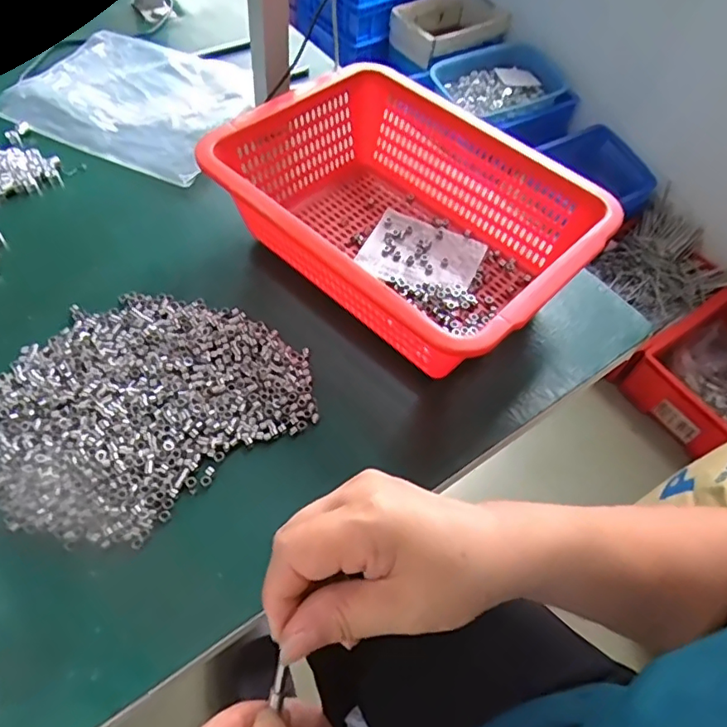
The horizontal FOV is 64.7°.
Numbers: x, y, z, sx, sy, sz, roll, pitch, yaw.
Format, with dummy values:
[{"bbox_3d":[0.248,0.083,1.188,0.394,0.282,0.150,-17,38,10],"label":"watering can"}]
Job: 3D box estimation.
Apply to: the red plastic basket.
[{"bbox_3d":[0.029,-0.131,0.512,0.319,0.094,0.232,40,61,20],"label":"red plastic basket"}]

